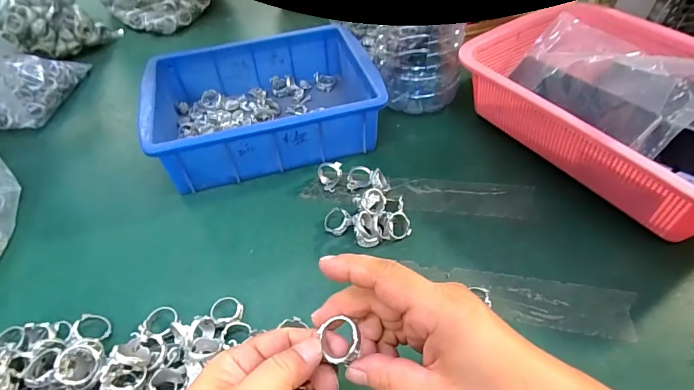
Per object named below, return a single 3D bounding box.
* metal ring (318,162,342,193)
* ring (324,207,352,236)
[{"bbox_3d":[-0.017,-0.019,0.412,0.025,0.024,0.022,-6,48,-3],"label":"metal ring"},{"bbox_3d":[-0.009,0.025,0.374,0.027,0.007,0.025,-3,74,11],"label":"ring"}]

